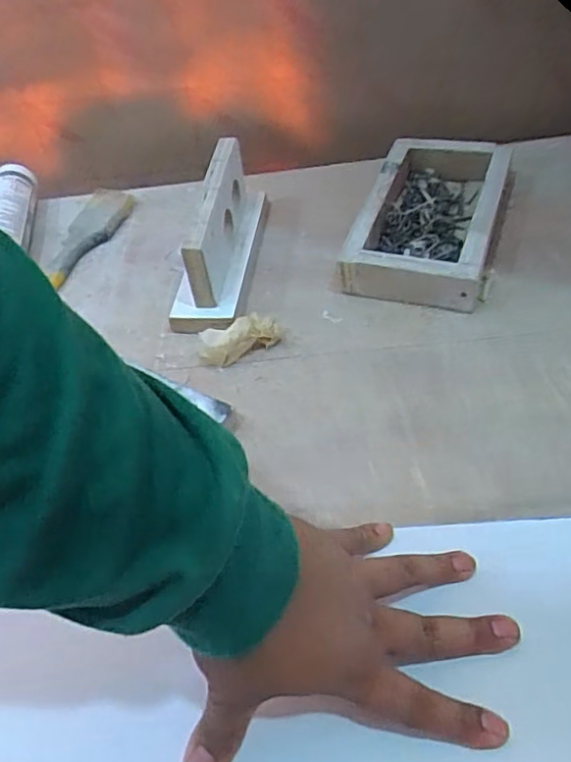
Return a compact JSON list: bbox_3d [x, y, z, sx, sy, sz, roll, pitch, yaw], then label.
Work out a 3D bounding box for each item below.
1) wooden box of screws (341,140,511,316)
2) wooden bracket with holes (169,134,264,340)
[{"bbox_3d":[0.141,-0.156,0.584,0.122,0.048,0.216,14,51,17],"label":"wooden box of screws"},{"bbox_3d":[-0.060,-0.137,0.558,0.055,0.080,0.192,5,49,9],"label":"wooden bracket with holes"}]

